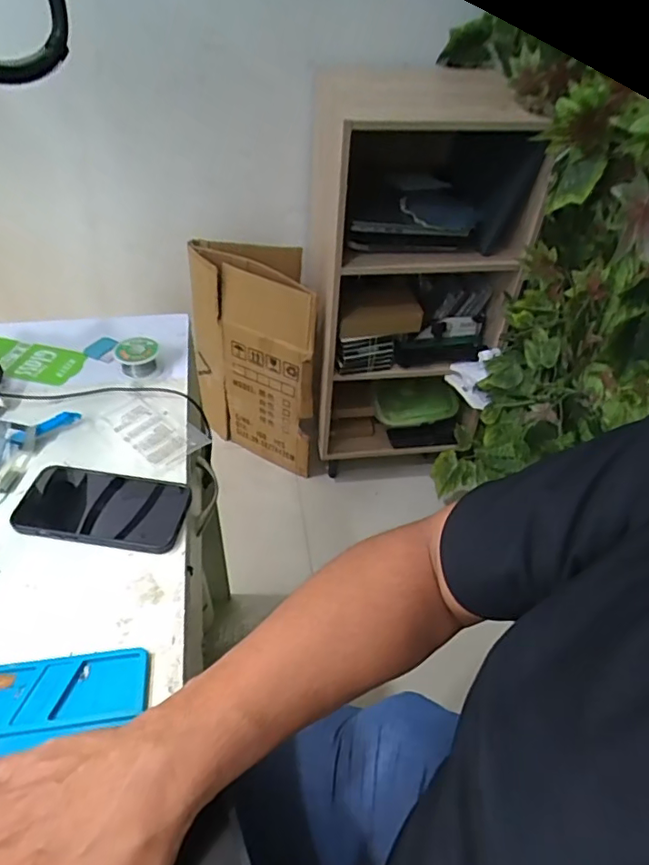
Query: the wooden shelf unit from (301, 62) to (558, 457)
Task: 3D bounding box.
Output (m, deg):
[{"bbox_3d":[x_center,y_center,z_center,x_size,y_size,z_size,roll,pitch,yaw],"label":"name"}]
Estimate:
[{"bbox_3d":[0.191,-0.302,1.255,0.411,0.817,0.280,5,44,2],"label":"wooden shelf unit"}]

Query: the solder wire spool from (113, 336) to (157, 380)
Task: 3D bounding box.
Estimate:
[{"bbox_3d":[-0.227,-0.092,0.674,0.049,0.029,0.049,-6,44,-10],"label":"solder wire spool"}]

